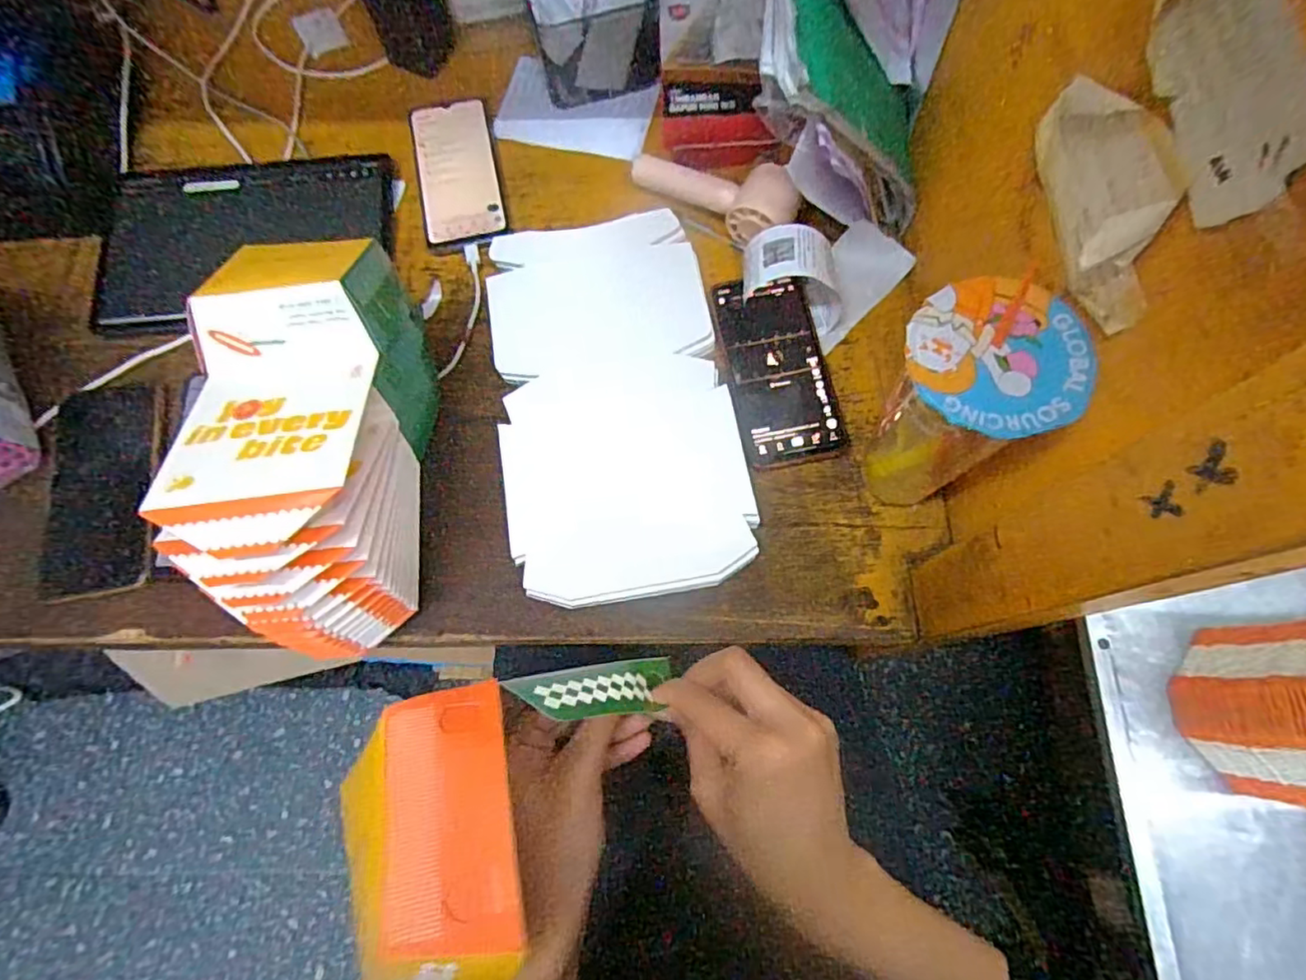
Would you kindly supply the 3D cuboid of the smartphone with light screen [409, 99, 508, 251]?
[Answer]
[{"bbox_3d":[-0.181,-0.296,0.580,0.074,0.004,0.163,-12,72,-3],"label":"smartphone with light screen"}]

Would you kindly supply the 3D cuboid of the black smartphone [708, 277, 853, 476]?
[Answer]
[{"bbox_3d":[0.103,-0.097,0.506,0.080,0.012,0.156,-10,72,-2],"label":"black smartphone"}]

